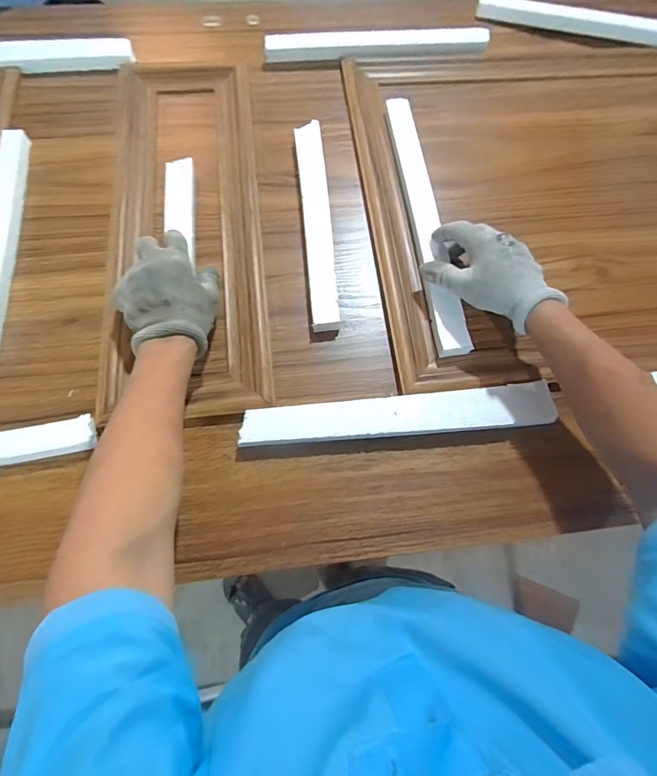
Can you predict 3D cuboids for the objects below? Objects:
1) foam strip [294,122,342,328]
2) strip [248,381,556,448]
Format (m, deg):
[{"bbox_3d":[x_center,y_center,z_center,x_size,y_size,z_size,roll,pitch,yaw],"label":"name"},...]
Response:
[{"bbox_3d":[-0.014,-0.204,0.514,0.034,0.023,0.290,-5,70,-4],"label":"foam strip"},{"bbox_3d":[0.074,0.030,0.433,0.315,0.021,0.044,-5,70,-4],"label":"strip"}]

